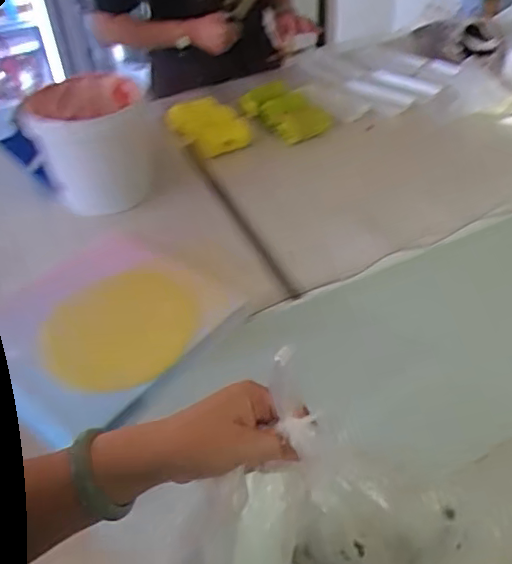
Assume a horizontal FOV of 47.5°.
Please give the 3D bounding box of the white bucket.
[{"bbox_3d":[-0.293,-0.247,1.039,0.191,0.185,0.202,-3,41,2],"label":"white bucket"}]

